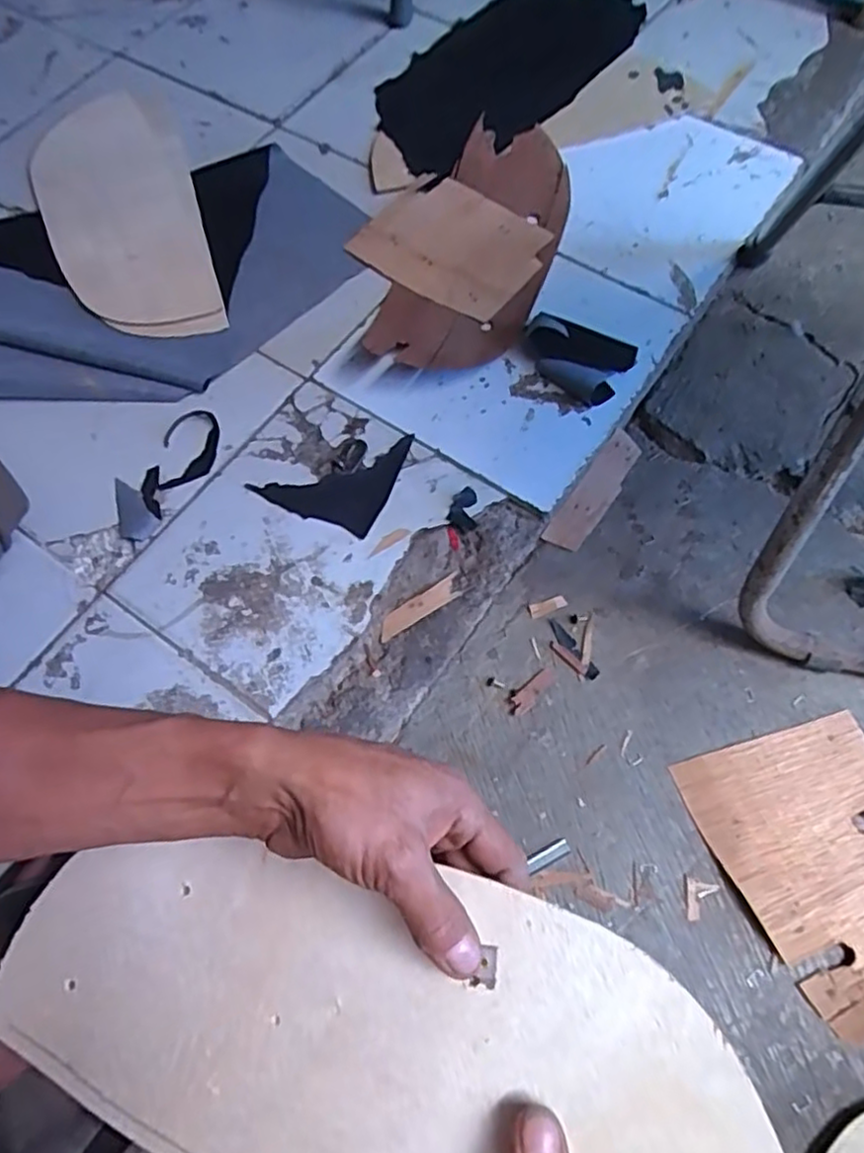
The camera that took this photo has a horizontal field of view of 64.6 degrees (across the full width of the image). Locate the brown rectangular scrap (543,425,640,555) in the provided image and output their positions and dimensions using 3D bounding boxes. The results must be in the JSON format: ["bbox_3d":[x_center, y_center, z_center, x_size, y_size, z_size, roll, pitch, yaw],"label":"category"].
[{"bbox_3d":[0.160,-0.085,0.668,0.041,0.006,0.143,34,72,15],"label":"brown rectangular scrap"}]

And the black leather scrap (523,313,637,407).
[{"bbox_3d":[0.146,-0.228,0.707,0.109,0.024,0.077,29,71,14],"label":"black leather scrap"}]

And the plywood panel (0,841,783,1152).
[{"bbox_3d":[-0.057,0.216,0.328,0.409,0.007,0.144,-2,73,24],"label":"plywood panel"}]

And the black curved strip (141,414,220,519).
[{"bbox_3d":[-0.251,-0.112,0.678,0.060,0.009,0.121,19,68,10],"label":"black curved strip"}]

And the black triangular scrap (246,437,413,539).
[{"bbox_3d":[-0.097,-0.105,0.673,0.123,0.006,0.112,20,69,10],"label":"black triangular scrap"}]

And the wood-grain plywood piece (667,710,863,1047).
[{"bbox_3d":[0.306,0.208,0.518,0.159,0.008,0.201,-27,68,-9],"label":"wood-grain plywood piece"}]

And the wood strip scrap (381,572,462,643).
[{"bbox_3d":[-0.012,0.029,0.623,0.085,0.006,0.021,-33,69,-12],"label":"wood strip scrap"}]

